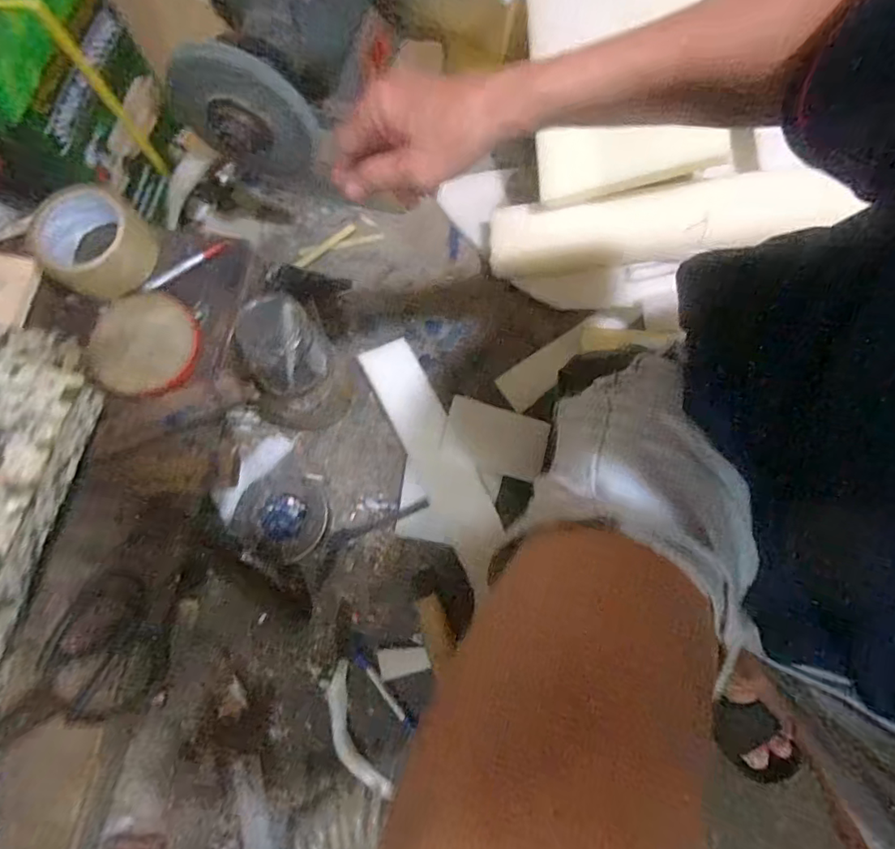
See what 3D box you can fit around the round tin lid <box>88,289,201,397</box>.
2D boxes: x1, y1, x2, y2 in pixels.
[{"bbox_3d":[-0.292,-0.080,0.520,0.105,0.009,0.110,-1,73,2],"label":"round tin lid"}]

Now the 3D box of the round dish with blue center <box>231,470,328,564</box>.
[{"bbox_3d":[-0.203,0.112,0.660,0.105,0.018,0.099,-1,73,2],"label":"round dish with blue center"}]

